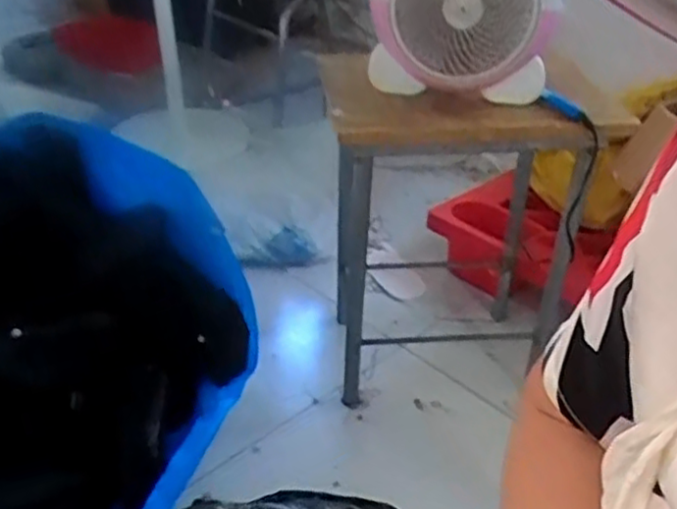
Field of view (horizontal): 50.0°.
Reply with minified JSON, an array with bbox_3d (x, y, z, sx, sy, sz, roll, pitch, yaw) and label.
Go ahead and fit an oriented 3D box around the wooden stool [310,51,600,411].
[{"bbox_3d":[0.170,-0.042,1.217,0.367,0.524,0.312,0,33,-3],"label":"wooden stool"}]

